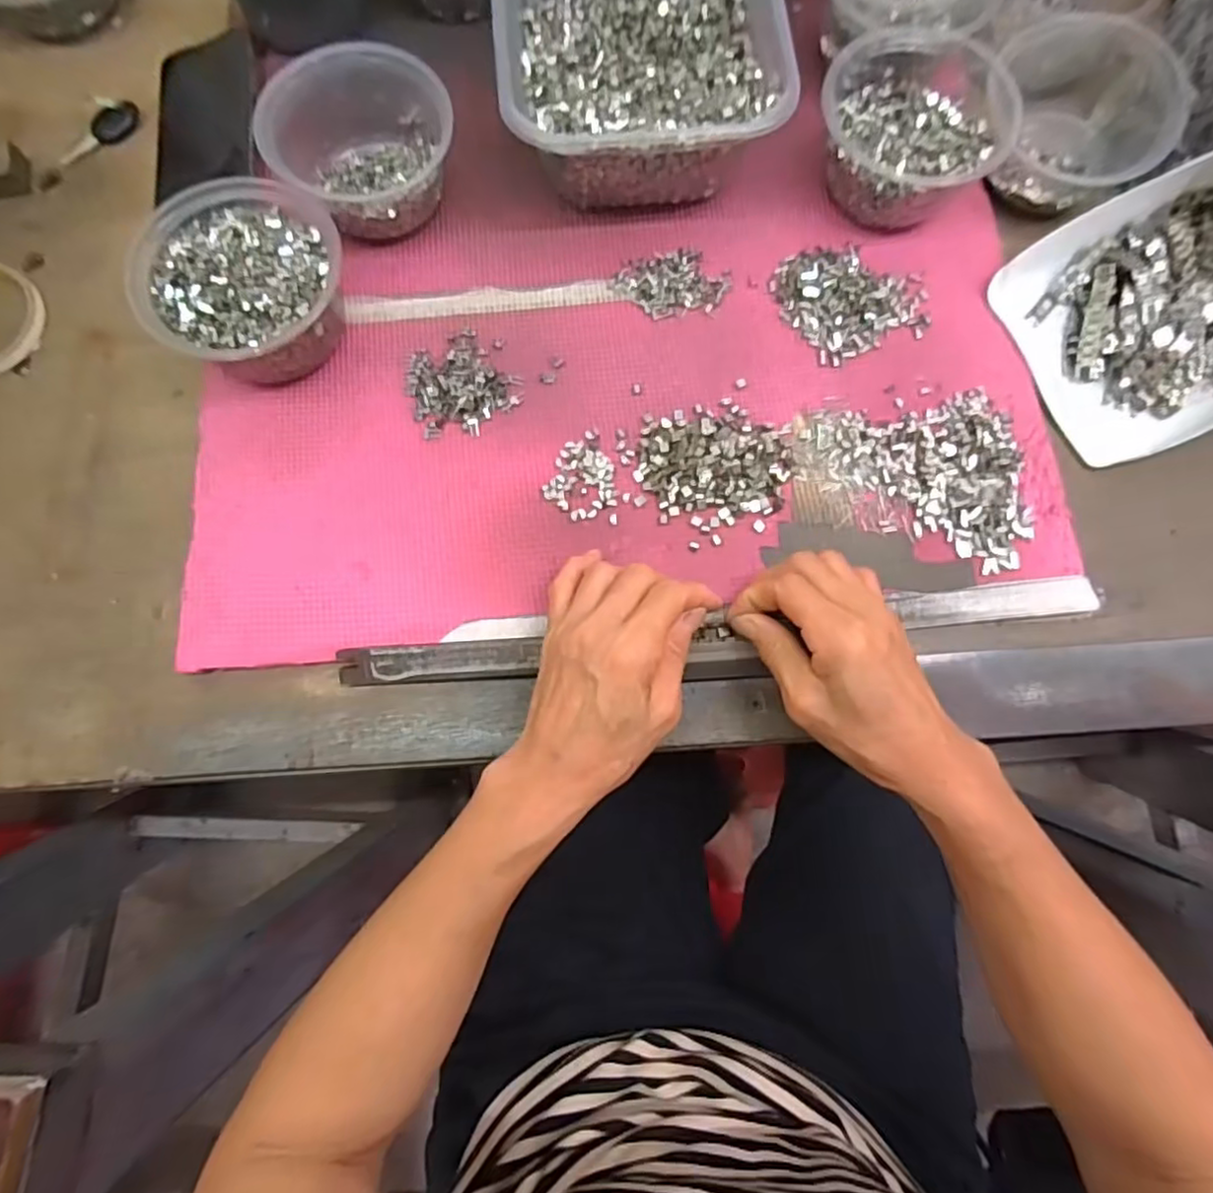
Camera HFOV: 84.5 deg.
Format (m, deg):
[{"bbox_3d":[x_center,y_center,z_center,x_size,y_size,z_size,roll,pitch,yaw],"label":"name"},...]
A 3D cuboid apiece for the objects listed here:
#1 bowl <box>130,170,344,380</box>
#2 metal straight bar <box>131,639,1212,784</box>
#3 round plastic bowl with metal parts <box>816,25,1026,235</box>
[{"bbox_3d":[-0.214,-0.186,0.404,0.114,0.060,0.111,0,76,0],"label":"bowl"},{"bbox_3d":[0.072,0.064,0.383,0.658,0.007,0.046,-3,76,0],"label":"metal straight bar"},{"bbox_3d":[0.194,-0.297,0.430,0.113,0.063,0.112,0,76,0],"label":"round plastic bowl with metal parts"}]

